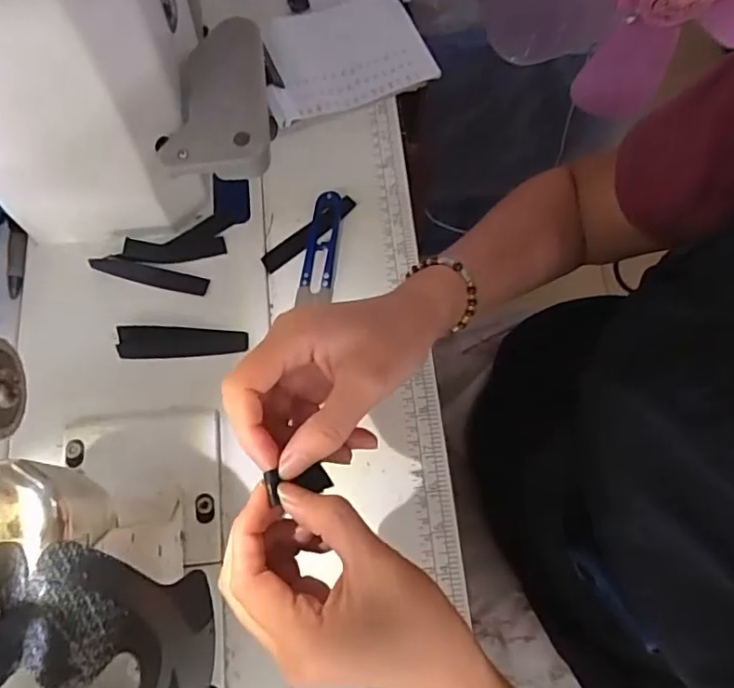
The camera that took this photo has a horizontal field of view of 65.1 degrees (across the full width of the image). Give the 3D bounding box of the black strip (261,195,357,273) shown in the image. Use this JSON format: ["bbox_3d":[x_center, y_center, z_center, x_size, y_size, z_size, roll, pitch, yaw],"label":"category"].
[{"bbox_3d":[-0.046,-0.087,0.450,0.087,0.006,0.015,-39,74,-7],"label":"black strip"}]

